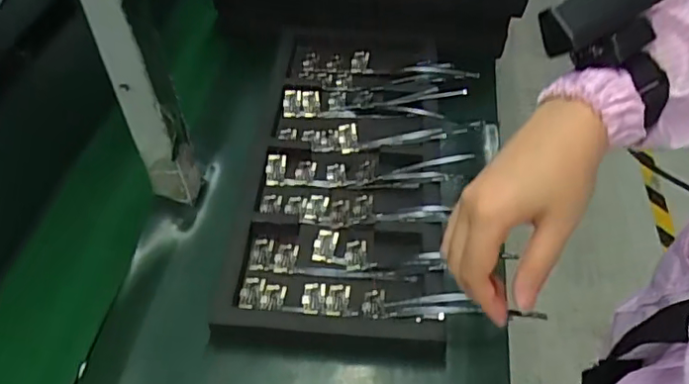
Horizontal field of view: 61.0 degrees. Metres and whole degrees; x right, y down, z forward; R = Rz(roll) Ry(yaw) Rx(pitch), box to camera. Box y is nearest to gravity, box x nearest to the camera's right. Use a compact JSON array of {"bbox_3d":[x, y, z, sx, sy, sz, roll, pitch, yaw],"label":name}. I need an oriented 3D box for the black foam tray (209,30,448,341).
[{"bbox_3d":[0.002,-0.052,0.704,0.237,0.030,0.500,3,48,3],"label":"black foam tray"}]

